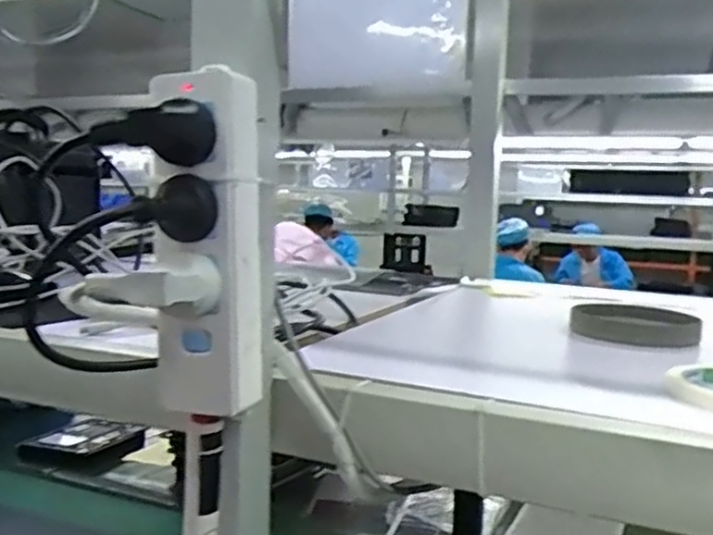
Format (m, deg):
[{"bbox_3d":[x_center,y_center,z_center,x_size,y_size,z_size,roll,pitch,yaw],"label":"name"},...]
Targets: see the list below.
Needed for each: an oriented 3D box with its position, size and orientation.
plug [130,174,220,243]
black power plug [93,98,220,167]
[{"bbox_3d":[-0.098,-0.032,0.391,0.044,0.035,0.032,0,6,-14],"label":"plug"},{"bbox_3d":[-0.113,-0.076,0.400,0.064,0.034,0.041,0,6,-19],"label":"black power plug"}]

